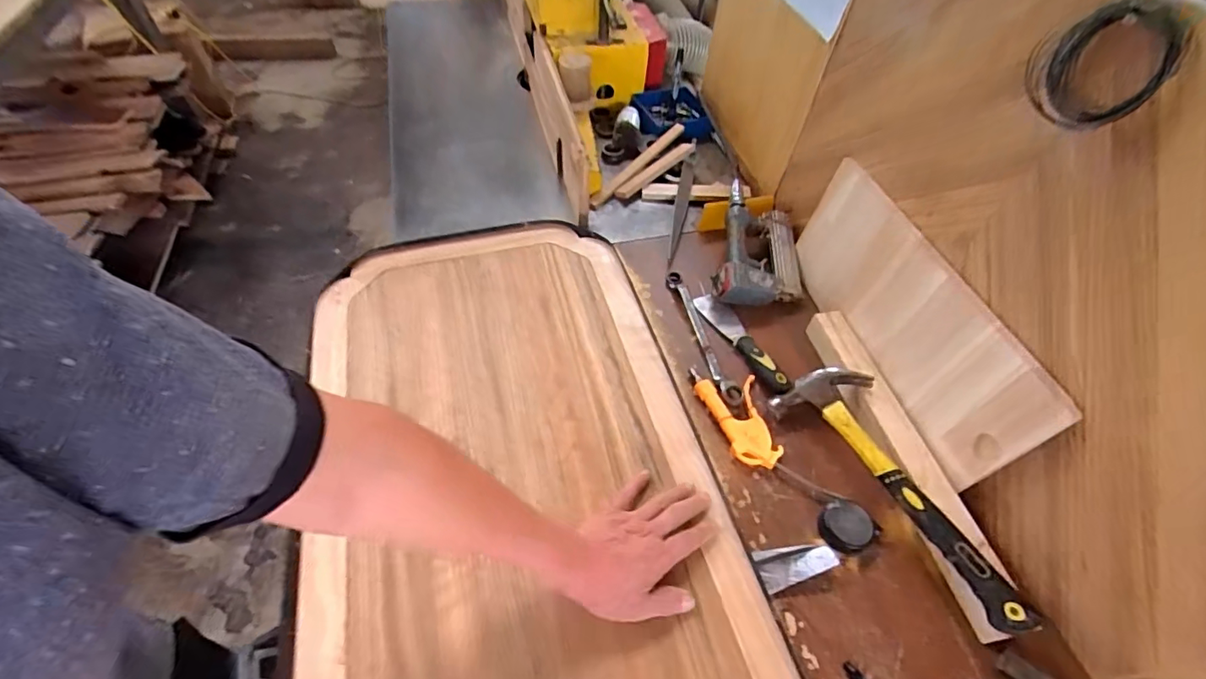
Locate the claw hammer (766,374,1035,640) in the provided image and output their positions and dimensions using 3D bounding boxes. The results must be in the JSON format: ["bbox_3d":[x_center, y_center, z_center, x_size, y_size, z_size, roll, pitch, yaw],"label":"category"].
[{"bbox_3d":[0.360,0.167,0.627,0.116,0.061,0.336,-25,58,-20],"label":"claw hammer"}]

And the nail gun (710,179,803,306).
[{"bbox_3d":[0.263,-0.148,0.859,0.141,0.062,0.218,13,54,7],"label":"nail gun"}]

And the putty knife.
[{"bbox_3d":[0.206,-0.002,0.769,0.040,0.025,0.204,-23,58,-18],"label":"putty knife"}]

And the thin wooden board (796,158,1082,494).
[{"bbox_3d":[0.380,-0.041,0.685,0.017,0.186,0.433,-3,48,-14],"label":"thin wooden board"}]

